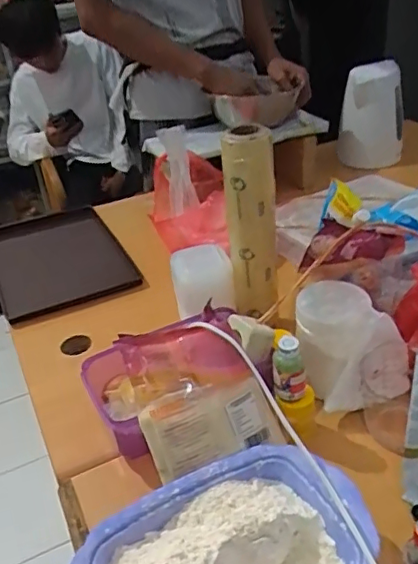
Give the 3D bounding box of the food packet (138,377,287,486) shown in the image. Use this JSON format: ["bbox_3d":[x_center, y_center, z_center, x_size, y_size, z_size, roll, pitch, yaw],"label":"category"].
[{"bbox_3d":[-0.004,0.151,0.600,0.124,0.084,0.030,-16,-7,-16],"label":"food packet"}]

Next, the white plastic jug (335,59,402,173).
[{"bbox_3d":[0.388,-0.400,1.343,0.142,0.208,0.146,4,32,16],"label":"white plastic jug"}]

